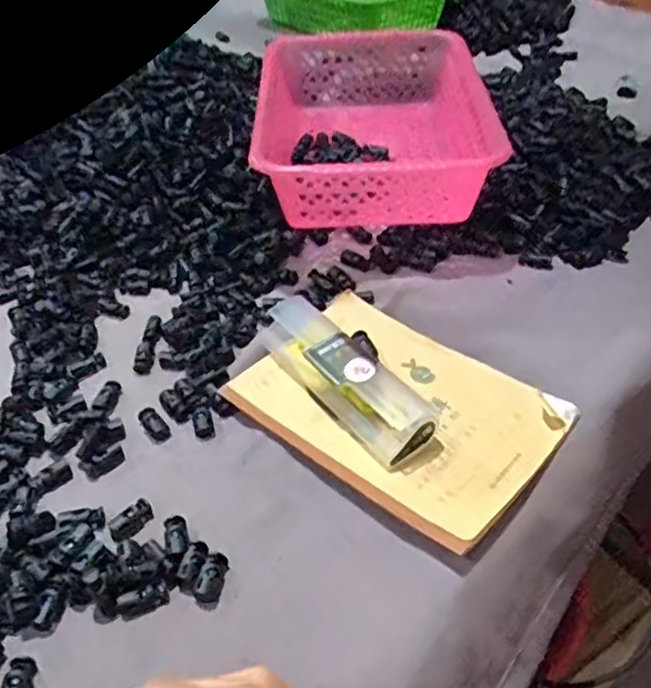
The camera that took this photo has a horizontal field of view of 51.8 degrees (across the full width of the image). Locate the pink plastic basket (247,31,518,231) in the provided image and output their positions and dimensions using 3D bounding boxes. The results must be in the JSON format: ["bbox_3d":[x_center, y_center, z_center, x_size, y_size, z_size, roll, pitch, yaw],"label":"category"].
[{"bbox_3d":[0.043,-0.208,0.653,0.205,0.092,0.270,-1,41,0],"label":"pink plastic basket"}]

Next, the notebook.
[{"bbox_3d":[0.048,0.039,0.467,0.207,0.014,0.140,30,50,31],"label":"notebook"}]

